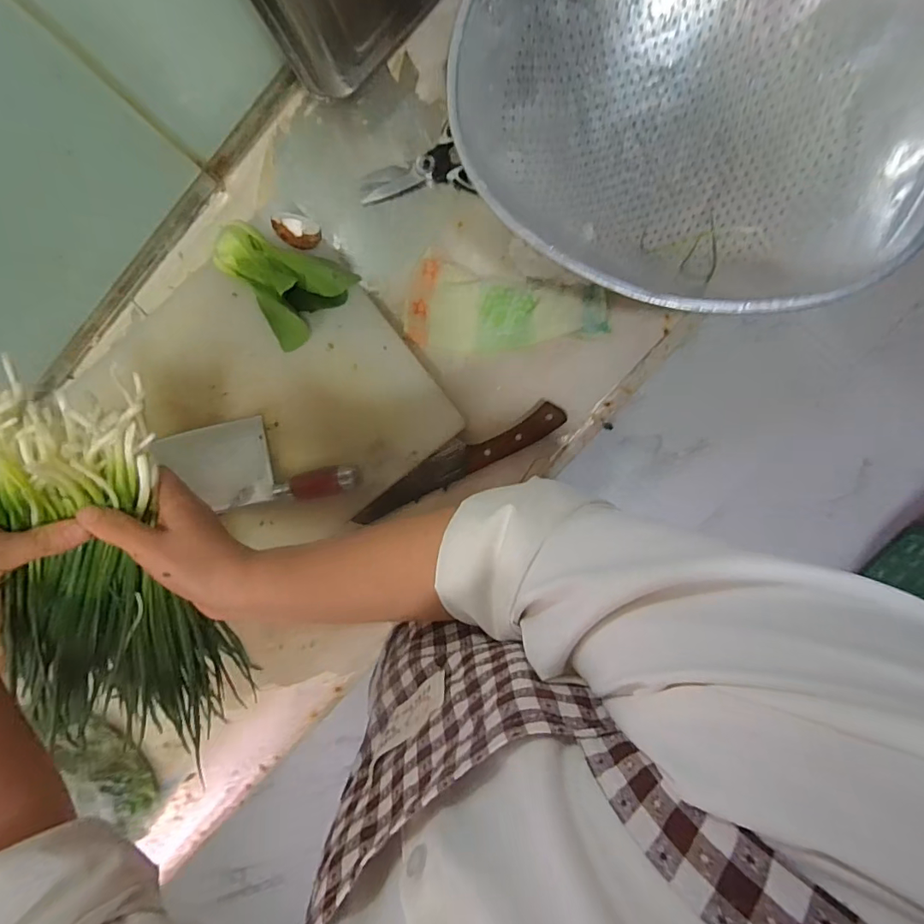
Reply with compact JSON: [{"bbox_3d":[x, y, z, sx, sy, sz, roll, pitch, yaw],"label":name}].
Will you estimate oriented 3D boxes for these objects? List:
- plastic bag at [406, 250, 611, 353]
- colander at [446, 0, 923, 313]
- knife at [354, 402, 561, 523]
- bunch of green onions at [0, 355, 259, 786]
[{"bbox_3d":[0.049,-0.168,0.549,0.221,0.022,0.094,9,92,5],"label":"plastic bag"},{"bbox_3d":[0.207,-0.307,0.430,0.411,0.095,0.341,27,94,4],"label":"colander"},{"bbox_3d":[-0.008,0.000,0.558,0.259,0.020,0.042,-28,89,6],"label":"knife"},{"bbox_3d":[-0.271,0.099,0.369,0.129,0.077,0.359,4,120,6],"label":"bunch of green onions"}]

